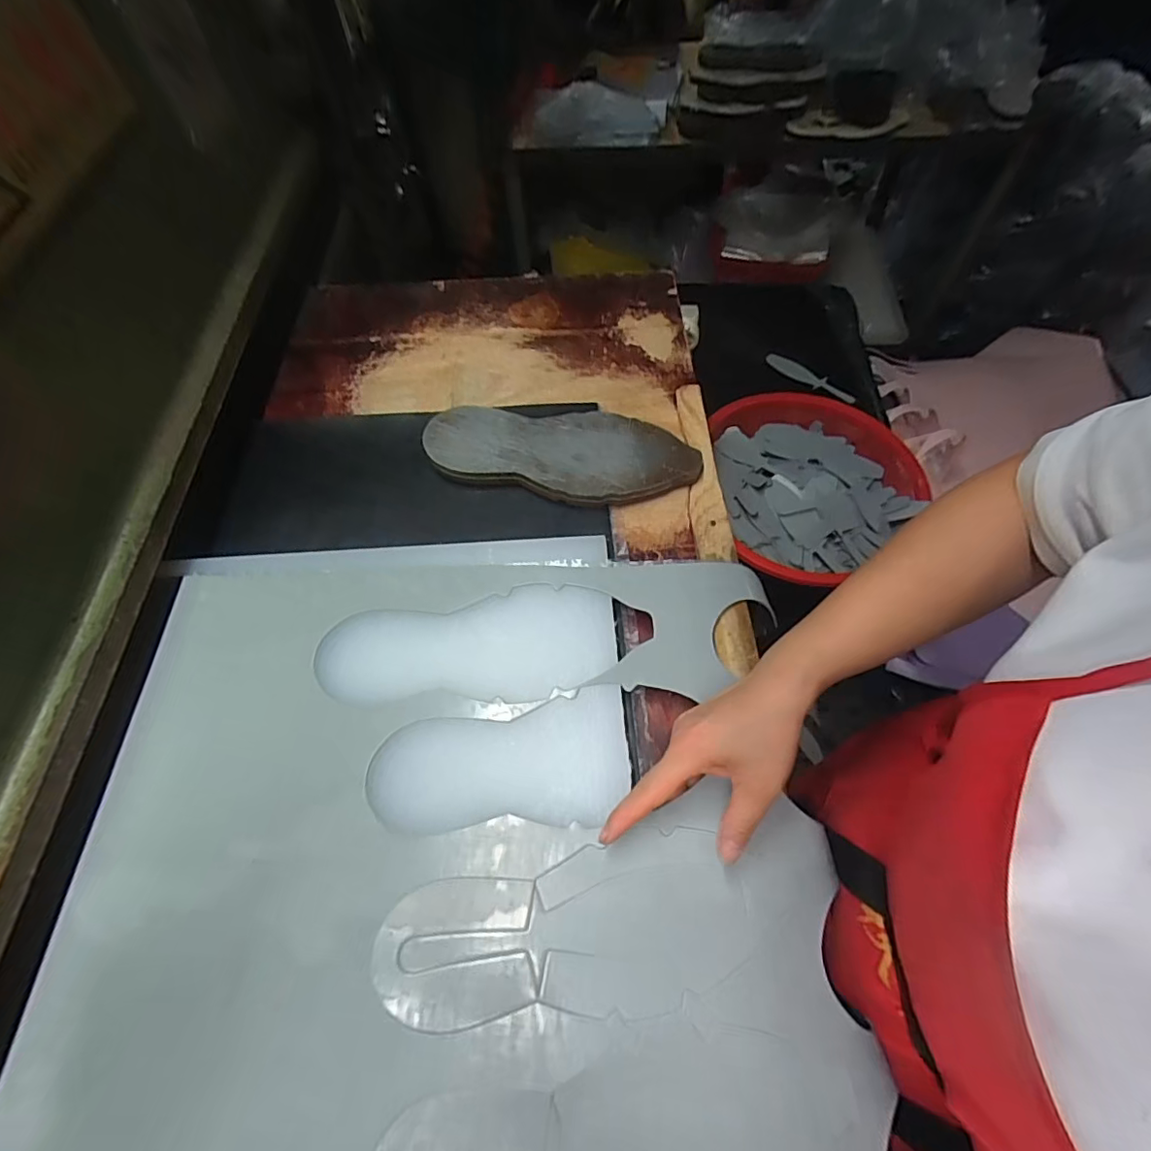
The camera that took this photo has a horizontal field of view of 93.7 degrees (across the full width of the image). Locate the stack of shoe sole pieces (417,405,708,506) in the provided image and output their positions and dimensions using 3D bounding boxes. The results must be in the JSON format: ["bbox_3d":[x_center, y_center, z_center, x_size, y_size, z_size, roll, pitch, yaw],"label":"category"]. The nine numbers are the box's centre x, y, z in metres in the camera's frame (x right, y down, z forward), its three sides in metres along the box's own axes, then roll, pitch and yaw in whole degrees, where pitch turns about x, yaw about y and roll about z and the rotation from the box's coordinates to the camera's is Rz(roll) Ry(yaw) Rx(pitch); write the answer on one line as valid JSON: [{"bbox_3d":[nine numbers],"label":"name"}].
[{"bbox_3d":[-0.013,-0.123,0.545,0.266,0.025,0.098,6,61,3],"label":"stack of shoe sole pieces"}]

